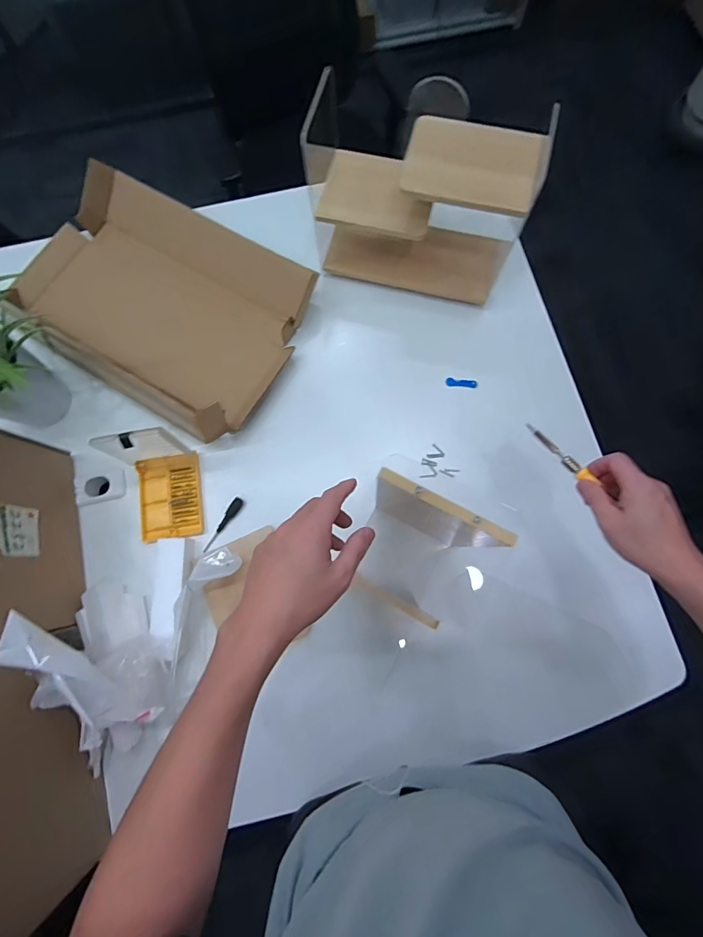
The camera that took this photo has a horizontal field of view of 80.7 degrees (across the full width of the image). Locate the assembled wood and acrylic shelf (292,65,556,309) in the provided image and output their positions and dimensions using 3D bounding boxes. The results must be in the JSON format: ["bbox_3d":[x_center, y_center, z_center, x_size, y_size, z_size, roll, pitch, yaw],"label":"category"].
[{"bbox_3d":[0.115,-0.473,0.739,0.352,0.278,0.167,11,76,3],"label":"assembled wood and acrylic shelf"}]

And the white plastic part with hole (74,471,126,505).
[{"bbox_3d":[-0.482,0.036,0.804,0.095,0.019,0.057,-11,76,-2],"label":"white plastic part with hole"}]

